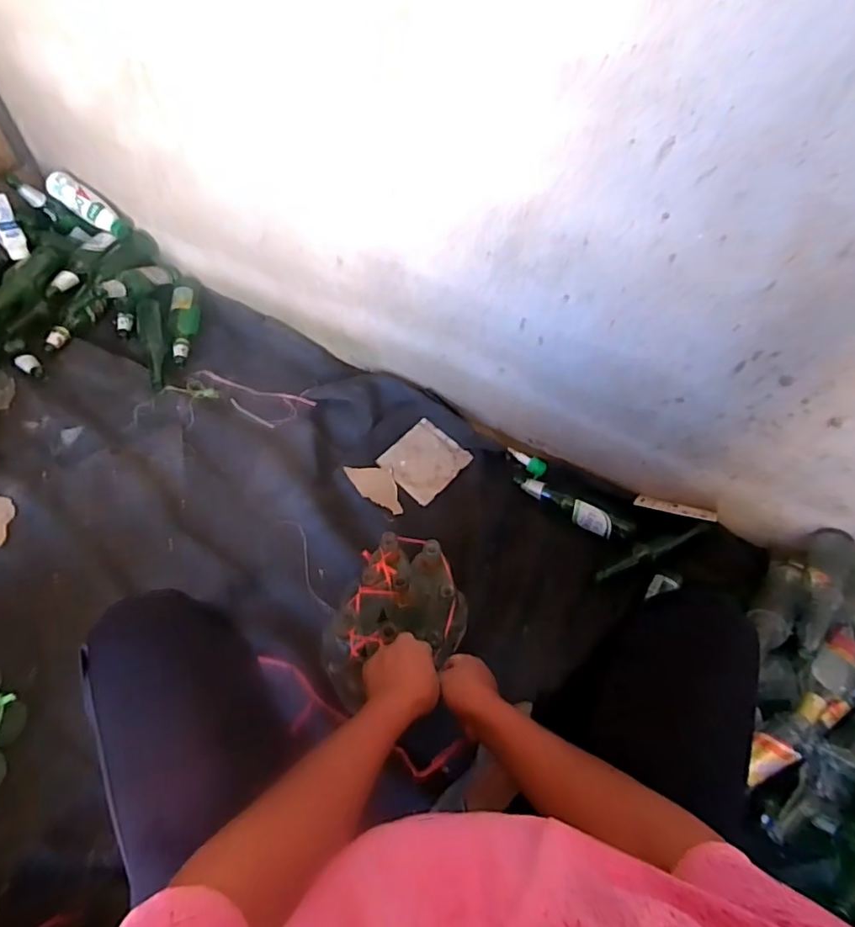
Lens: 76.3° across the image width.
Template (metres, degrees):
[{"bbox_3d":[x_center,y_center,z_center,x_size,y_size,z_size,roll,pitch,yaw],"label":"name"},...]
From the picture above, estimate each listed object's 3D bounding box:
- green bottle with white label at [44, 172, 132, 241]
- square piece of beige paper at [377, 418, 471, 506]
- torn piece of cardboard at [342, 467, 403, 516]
[{"bbox_3d":[-0.811,-0.620,1.299,0.201,0.047,0.061,38,60,-11],"label":"green bottle with white label"},{"bbox_3d":[-0.006,-0.006,1.185,0.151,0.006,0.156,39,72,21],"label":"square piece of beige paper"},{"bbox_3d":[-0.102,0.050,1.156,0.080,0.007,0.150,-30,65,-21],"label":"torn piece of cardboard"}]

